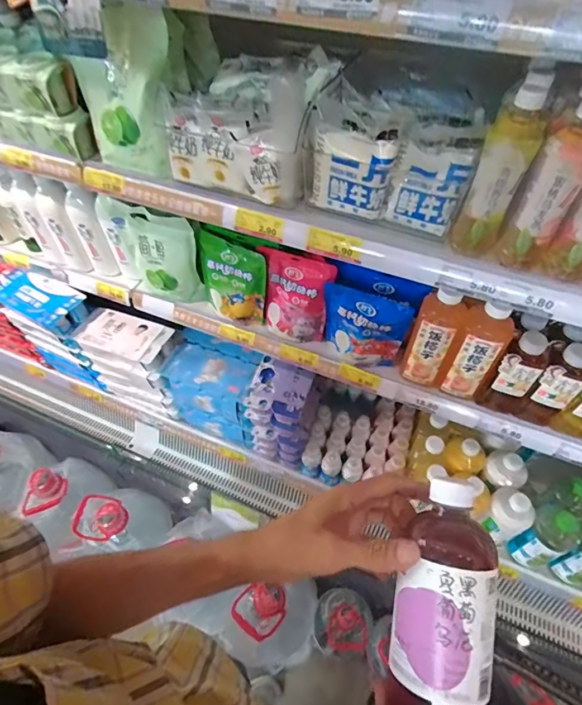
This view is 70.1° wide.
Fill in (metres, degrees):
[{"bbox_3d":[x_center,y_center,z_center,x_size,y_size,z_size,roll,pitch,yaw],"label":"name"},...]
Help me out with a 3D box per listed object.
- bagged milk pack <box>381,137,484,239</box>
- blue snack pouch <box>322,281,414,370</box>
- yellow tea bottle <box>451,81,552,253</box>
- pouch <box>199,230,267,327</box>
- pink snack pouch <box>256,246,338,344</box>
[{"bbox_3d":[0.196,-0.235,0.586,0.098,0.108,0.066,24,56,18],"label":"bagged milk pack"},{"bbox_3d":[0.141,-0.047,0.805,0.159,0.169,0.038,14,53,11],"label":"blue snack pouch"},{"bbox_3d":[0.264,-0.222,0.535,0.056,0.200,0.052,20,54,15],"label":"yellow tea bottle"},{"bbox_3d":[-0.127,-0.145,0.867,0.145,0.176,0.046,22,55,17],"label":"pouch"},{"bbox_3d":[0.006,-0.108,0.844,0.143,0.182,0.058,20,54,15],"label":"pink snack pouch"}]

